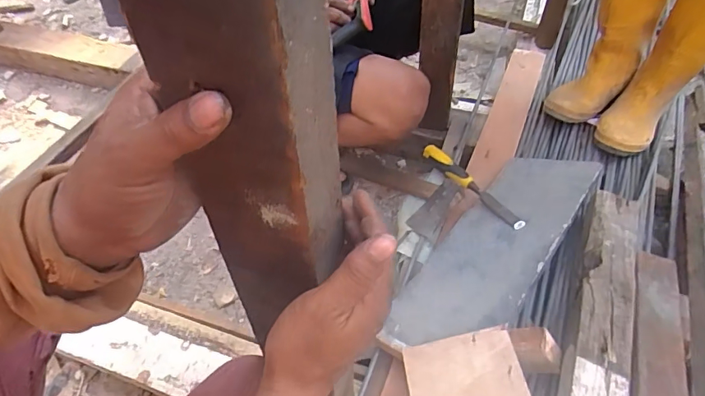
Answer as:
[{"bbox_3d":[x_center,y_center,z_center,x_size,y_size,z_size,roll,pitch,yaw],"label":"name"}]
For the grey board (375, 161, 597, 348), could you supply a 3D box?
[{"bbox_3d":[0.231,0.065,0.739,0.161,0.013,0.459,14,45,39],"label":"grey board"}]

